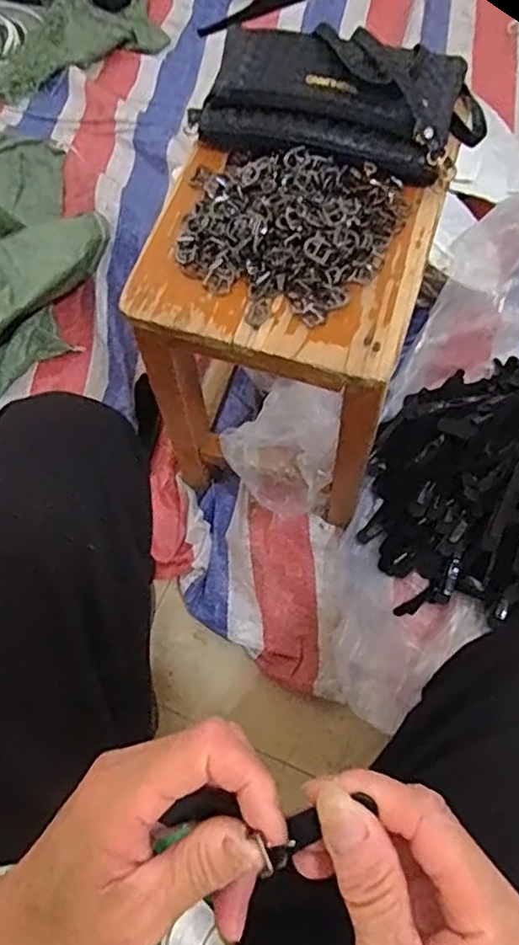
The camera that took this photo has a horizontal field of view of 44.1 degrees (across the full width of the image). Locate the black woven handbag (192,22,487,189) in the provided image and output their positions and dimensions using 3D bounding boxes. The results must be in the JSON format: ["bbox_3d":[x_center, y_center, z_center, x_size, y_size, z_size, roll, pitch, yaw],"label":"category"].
[{"bbox_3d":[0.074,-0.322,0.554,0.242,0.048,0.122,13,69,7],"label":"black woven handbag"}]

